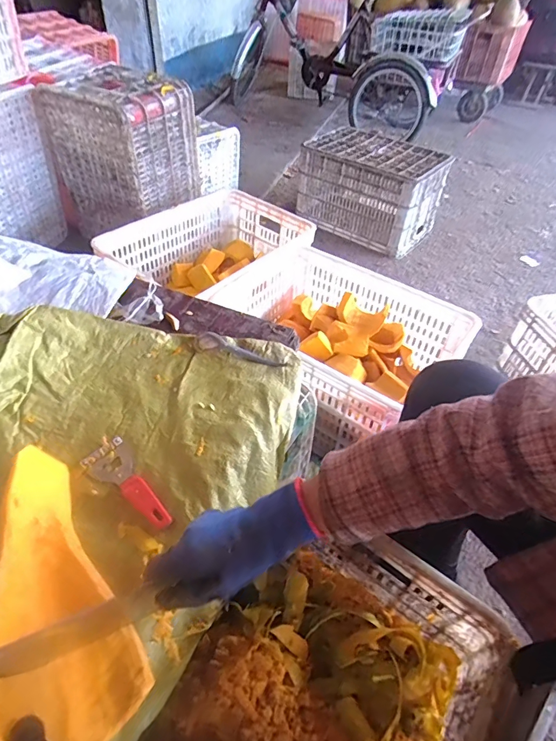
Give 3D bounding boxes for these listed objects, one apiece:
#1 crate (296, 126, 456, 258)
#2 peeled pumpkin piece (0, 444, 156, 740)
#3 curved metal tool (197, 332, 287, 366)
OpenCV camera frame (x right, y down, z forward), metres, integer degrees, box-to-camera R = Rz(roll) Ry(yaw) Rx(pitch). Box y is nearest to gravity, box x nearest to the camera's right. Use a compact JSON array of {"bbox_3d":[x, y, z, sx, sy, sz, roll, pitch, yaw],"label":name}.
[{"bbox_3d":[0.378,-0.751,1.742,0.524,0.331,0.289,31,52,24],"label":"crate"},{"bbox_3d":[-0.232,0.203,0.423,0.143,0.057,0.313,11,41,-49],"label":"peeled pumpkin piece"},{"bbox_3d":[-0.065,-0.031,0.709,0.155,0.019,0.035,18,48,14],"label":"curved metal tool"}]

